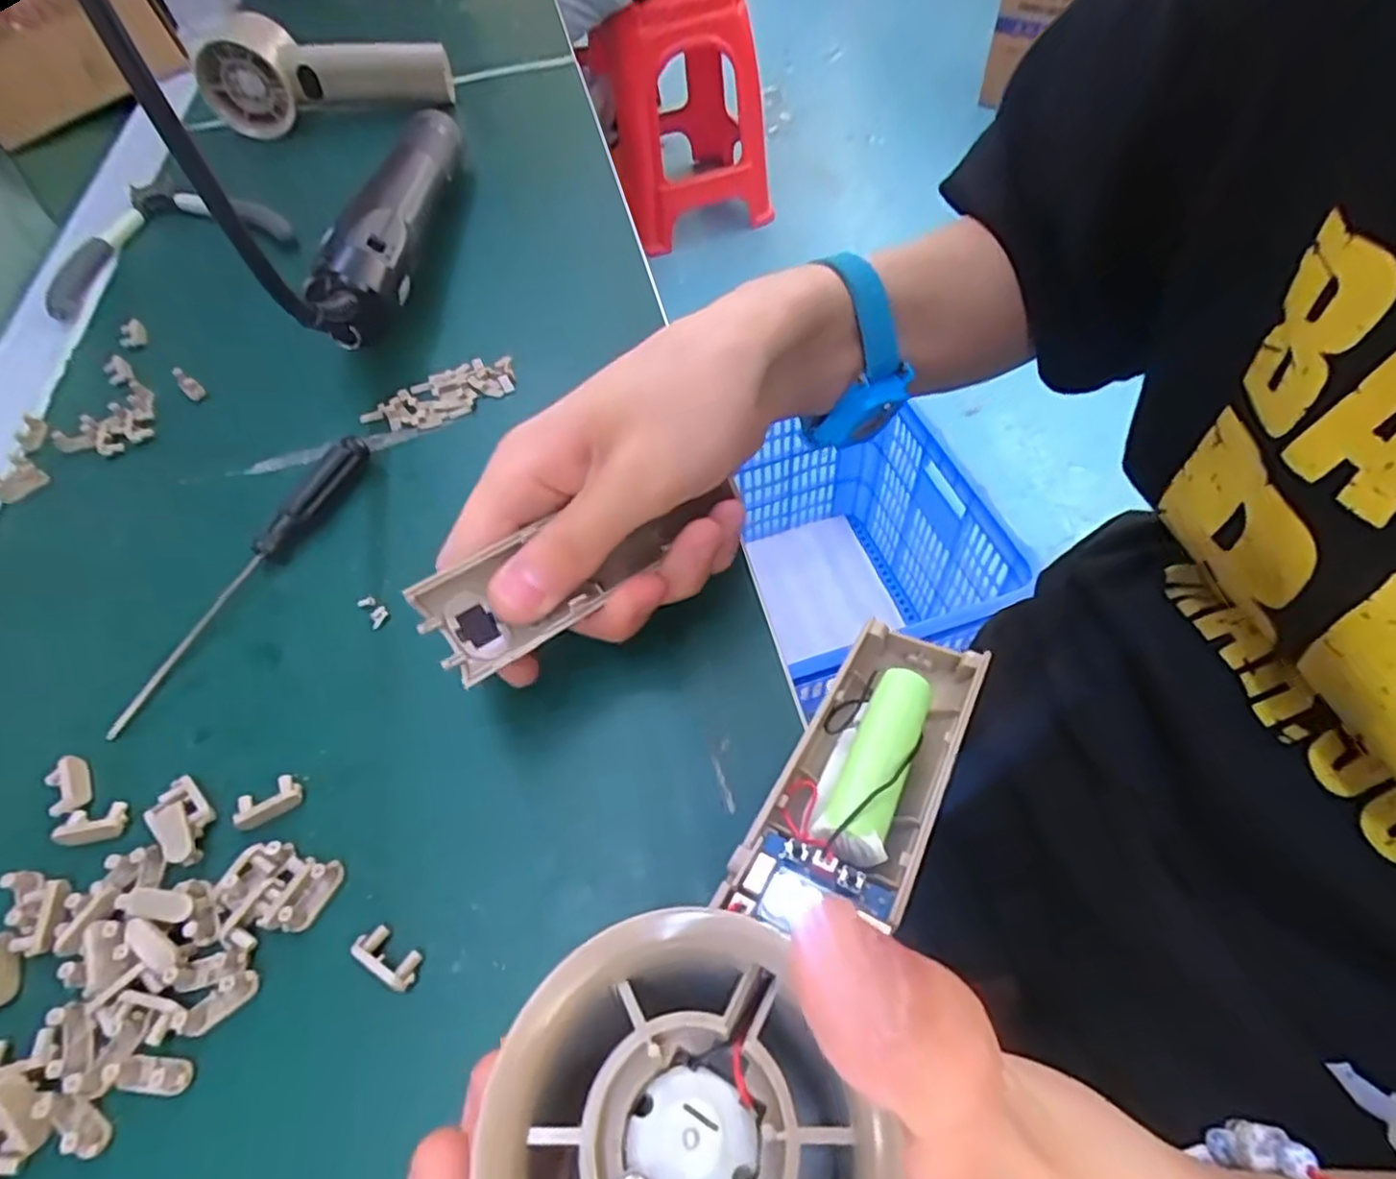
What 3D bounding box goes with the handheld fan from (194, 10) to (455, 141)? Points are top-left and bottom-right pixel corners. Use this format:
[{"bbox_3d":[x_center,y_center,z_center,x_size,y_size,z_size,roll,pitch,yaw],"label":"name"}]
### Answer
[{"bbox_3d":[-0.261,-0.368,0.479,0.164,0.062,0.045,-9,55,-1],"label":"handheld fan"}]

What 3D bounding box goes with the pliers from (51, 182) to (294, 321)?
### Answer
[{"bbox_3d":[-0.318,-0.218,0.402,0.127,0.020,0.127,-26,59,-16],"label":"pliers"}]

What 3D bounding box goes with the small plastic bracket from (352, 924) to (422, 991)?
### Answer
[{"bbox_3d":[-0.083,0.098,0.180,0.019,0.006,0.009,26,60,18],"label":"small plastic bracket"}]

